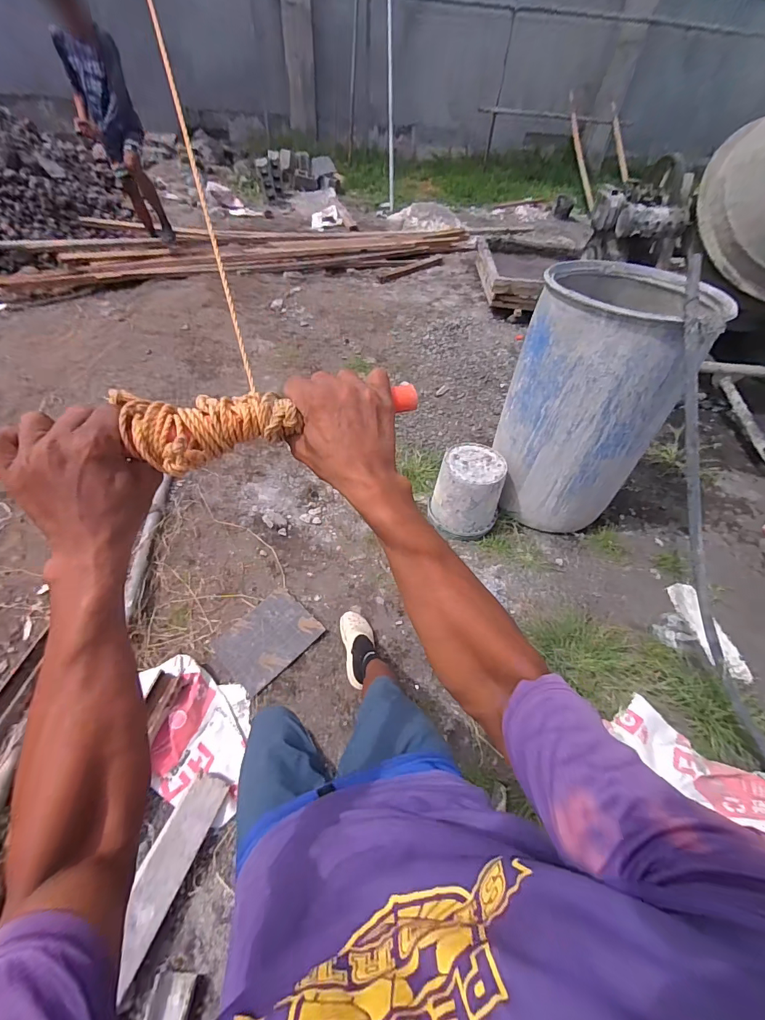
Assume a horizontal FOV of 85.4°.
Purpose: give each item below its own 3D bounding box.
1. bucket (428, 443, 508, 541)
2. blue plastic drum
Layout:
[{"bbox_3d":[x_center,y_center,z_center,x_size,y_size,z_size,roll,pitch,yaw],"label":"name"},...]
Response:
[{"bbox_3d":[0.358,-0.072,1.731,0.279,0.288,0.255,2,50,-3],"label":"bucket"},{"bbox_3d":[0.802,-0.432,1.648,0.548,0.877,0.580,23,52,14],"label":"blue plastic drum"}]

